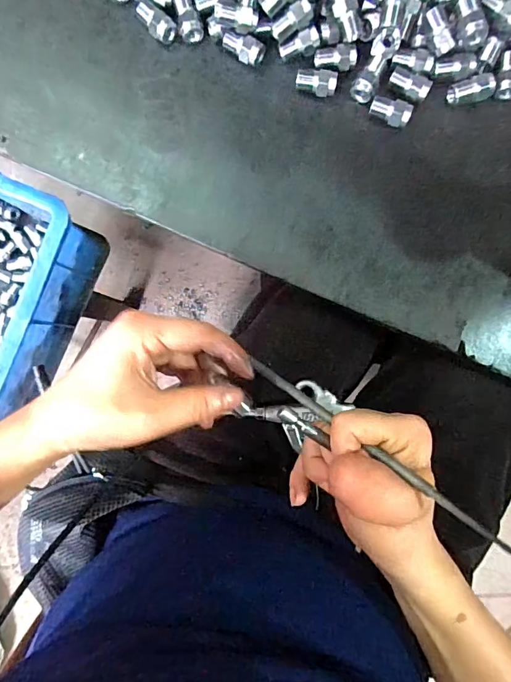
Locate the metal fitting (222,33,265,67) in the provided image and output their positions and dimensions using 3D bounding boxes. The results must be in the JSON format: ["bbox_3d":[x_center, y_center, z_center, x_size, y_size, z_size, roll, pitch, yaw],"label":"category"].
[{"bbox_3d":[-0.009,-0.211,0.320,0.031,0.014,0.015,25,88,2],"label":"metal fitting"}]

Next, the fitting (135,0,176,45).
[{"bbox_3d":[-0.074,-0.235,0.324,0.031,0.011,0.016,41,89,3],"label":"fitting"}]

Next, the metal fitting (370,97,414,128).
[{"bbox_3d":[0.096,-0.162,0.315,0.028,0.014,0.016,15,88,2],"label":"metal fitting"}]

